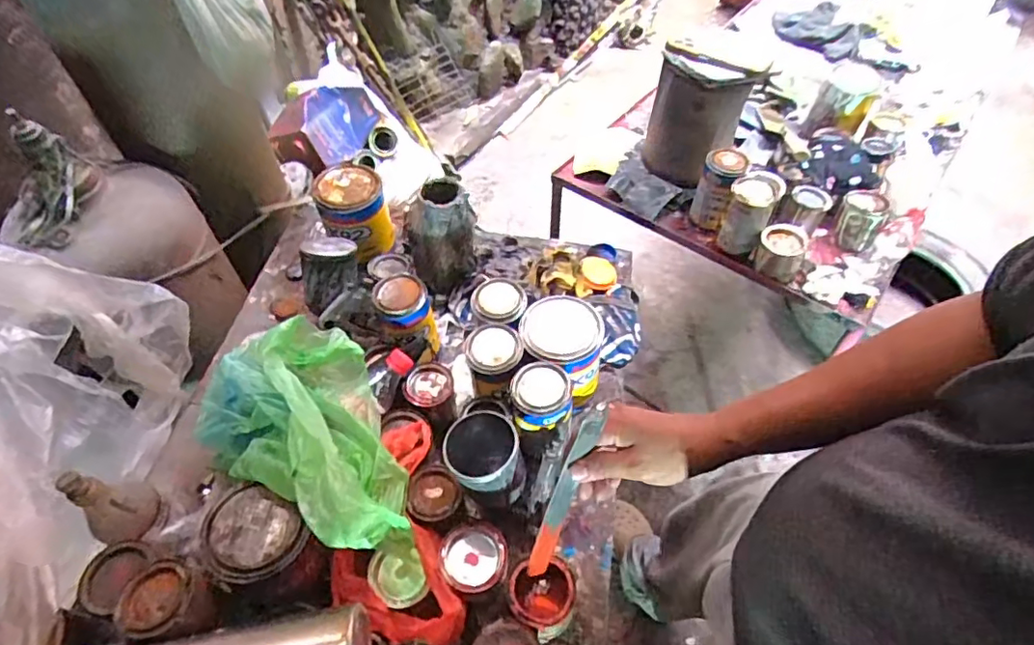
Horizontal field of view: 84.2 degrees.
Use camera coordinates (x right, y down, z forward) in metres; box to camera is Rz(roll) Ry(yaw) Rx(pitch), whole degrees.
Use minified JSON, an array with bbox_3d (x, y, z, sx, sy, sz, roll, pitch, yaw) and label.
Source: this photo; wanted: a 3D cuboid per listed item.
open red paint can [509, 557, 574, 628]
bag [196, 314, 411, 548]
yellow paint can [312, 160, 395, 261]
[{"bbox_3d":[0.027,0.297,0.619,0.068,0.065,0.061,-5,55,-3],"label":"open red paint can"},{"bbox_3d":[-0.210,0.099,0.609,0.272,0.115,0.175,27,60,18],"label":"bag"},{"bbox_3d":[-0.255,-0.174,0.900,0.097,0.107,0.094,-1,55,1],"label":"yellow paint can"}]

